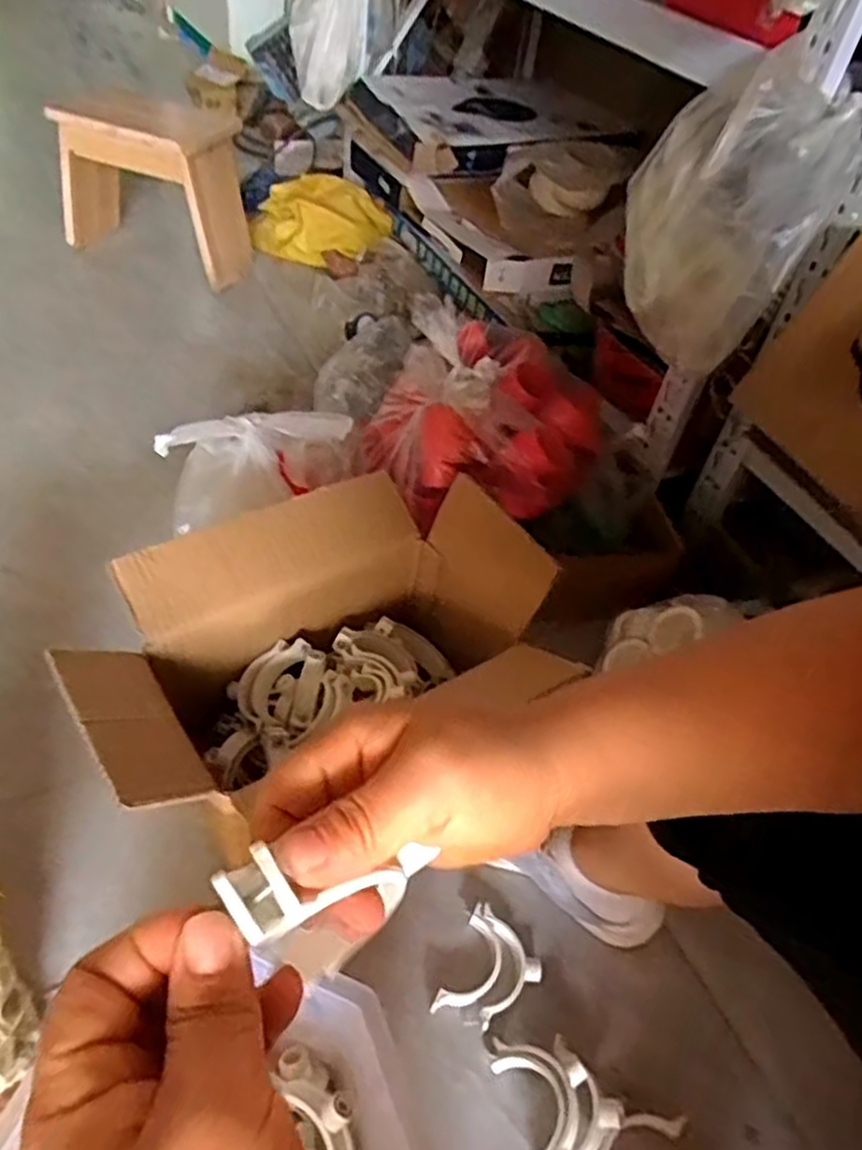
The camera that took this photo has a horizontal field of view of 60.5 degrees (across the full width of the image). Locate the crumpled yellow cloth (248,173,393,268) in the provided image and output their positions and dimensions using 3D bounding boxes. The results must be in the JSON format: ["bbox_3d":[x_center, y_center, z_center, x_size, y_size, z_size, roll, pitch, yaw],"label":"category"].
[{"bbox_3d":[-0.231,-0.735,1.531,0.291,0.123,0.123,-3,48,-8],"label":"crumpled yellow cloth"}]

